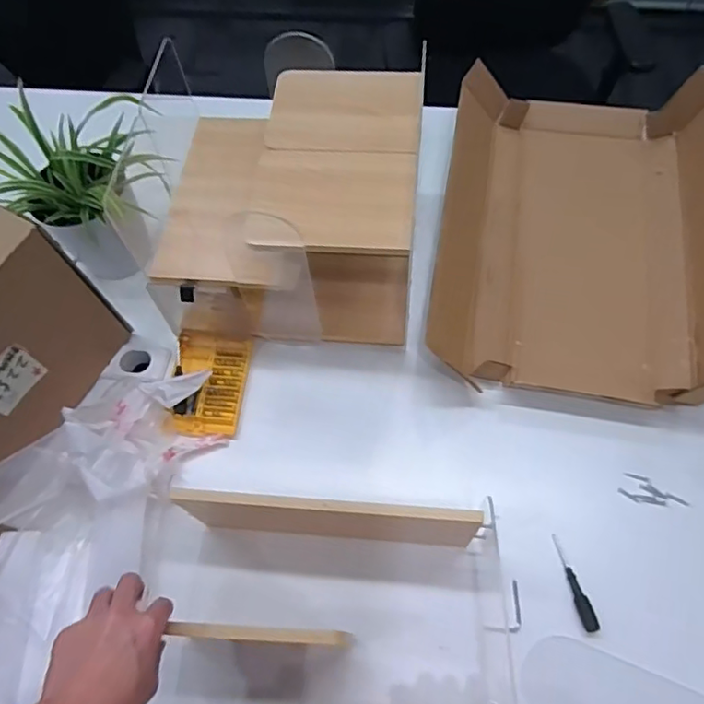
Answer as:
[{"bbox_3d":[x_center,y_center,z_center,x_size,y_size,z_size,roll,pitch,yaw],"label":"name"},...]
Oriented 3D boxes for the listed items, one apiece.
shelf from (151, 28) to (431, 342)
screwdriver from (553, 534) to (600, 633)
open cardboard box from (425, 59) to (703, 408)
[{"bbox_3d":[-0.083,-0.180,0.832,0.341,0.261,0.263,4,65,6],"label":"shelf"},{"bbox_3d":[0.273,0.281,0.704,0.020,0.012,0.113,-13,64,-3],"label":"screwdriver"},{"bbox_3d":[0.351,-0.207,0.895,0.410,0.113,0.566,8,65,7],"label":"open cardboard box"}]

